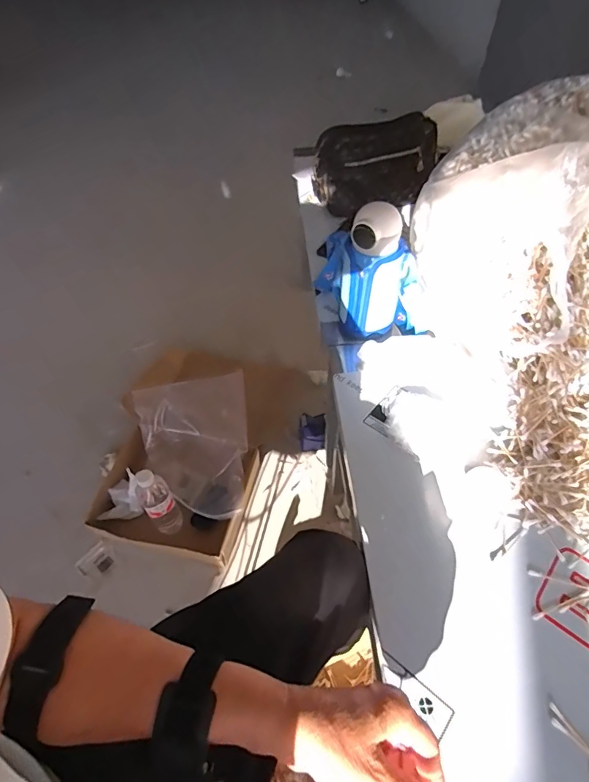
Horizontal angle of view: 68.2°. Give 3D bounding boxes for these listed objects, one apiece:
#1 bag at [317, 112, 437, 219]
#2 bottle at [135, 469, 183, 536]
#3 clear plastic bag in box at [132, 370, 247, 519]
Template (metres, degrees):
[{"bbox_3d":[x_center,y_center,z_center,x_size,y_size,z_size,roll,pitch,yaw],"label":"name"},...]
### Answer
[{"bbox_3d":[0.180,-0.480,0.933,0.248,0.173,0.067,-12,52,-8],"label":"bag"},{"bbox_3d":[-0.292,0.238,0.932,0.068,0.206,0.057,-38,60,-25],"label":"bottle"},{"bbox_3d":[-0.249,0.146,1.074,0.263,0.128,0.348,-6,52,-3],"label":"clear plastic bag in box"}]

